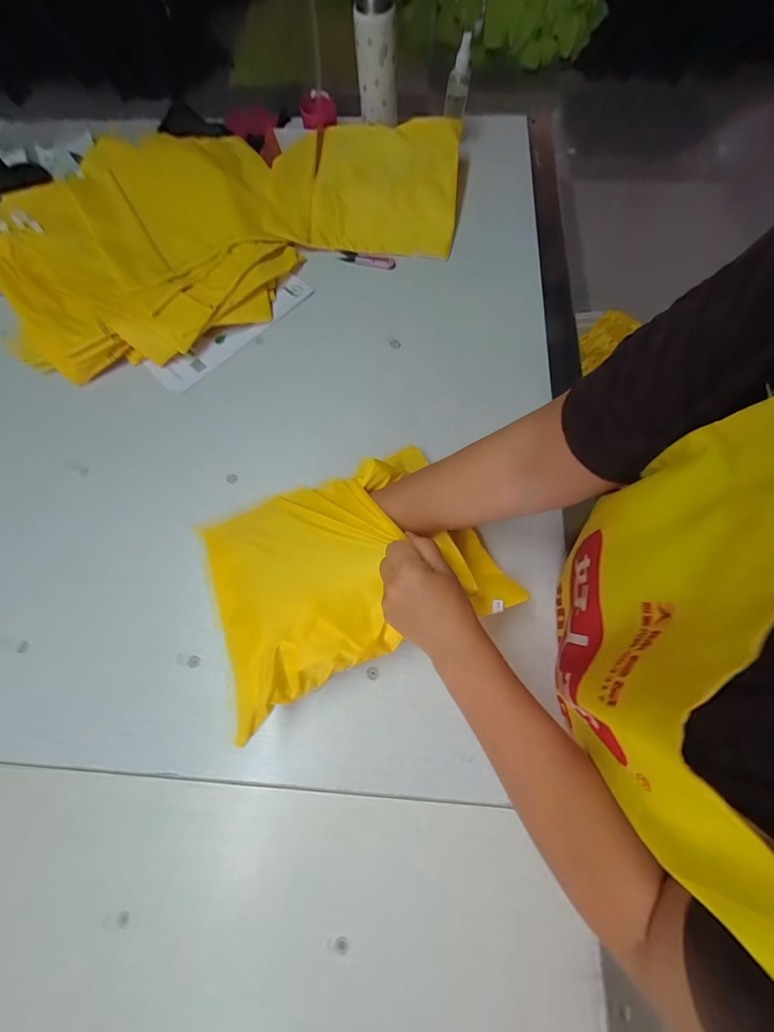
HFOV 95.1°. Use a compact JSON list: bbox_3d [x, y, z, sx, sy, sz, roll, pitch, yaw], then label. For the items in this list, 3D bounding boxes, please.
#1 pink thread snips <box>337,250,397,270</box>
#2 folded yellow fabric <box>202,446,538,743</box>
[{"bbox_3d":[-0.034,-0.450,0.622,0.101,0.010,0.022,13,73,6],"label":"pink thread snips"},{"bbox_3d":[-0.039,0.048,0.395,0.302,0.089,0.226,-24,73,-6],"label":"folded yellow fabric"}]

